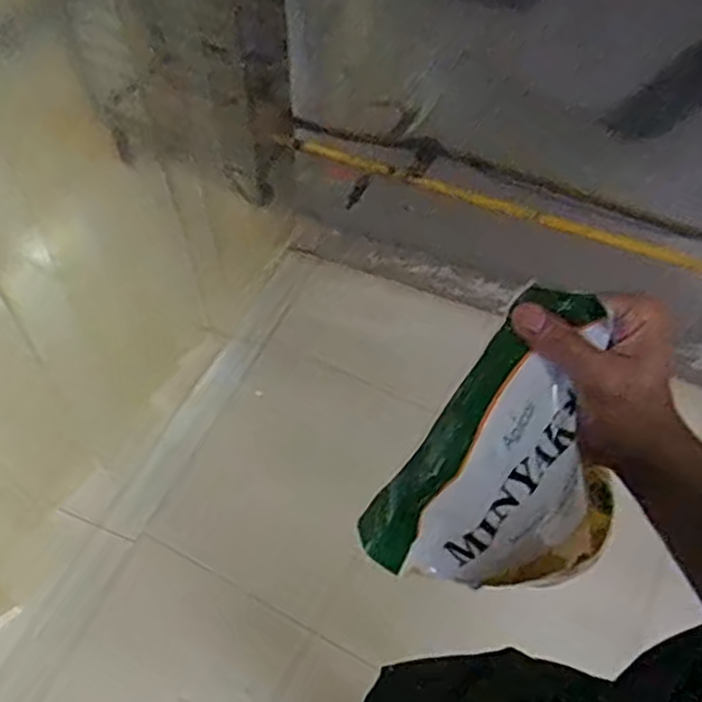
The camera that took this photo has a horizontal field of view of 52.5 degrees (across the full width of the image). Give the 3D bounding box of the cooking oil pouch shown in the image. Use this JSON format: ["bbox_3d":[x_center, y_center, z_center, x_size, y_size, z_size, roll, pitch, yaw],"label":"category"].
[{"bbox_3d":[0.103,0.078,0.424,0.185,0.180,0.065,-49,25,-15],"label":"cooking oil pouch"}]

